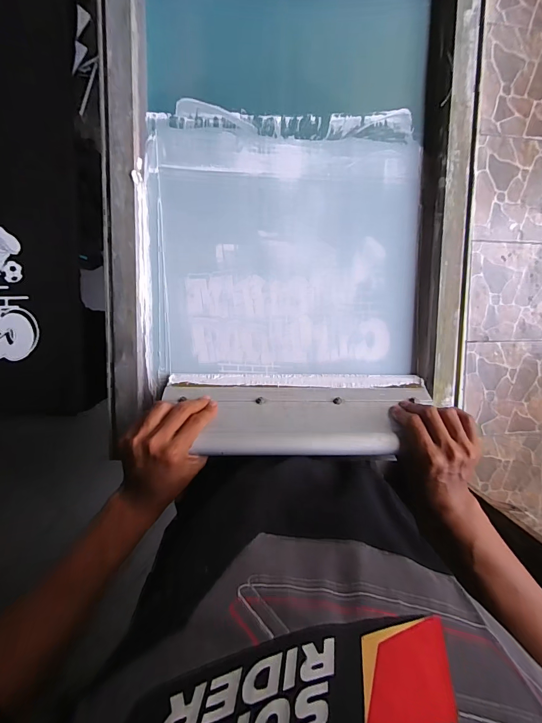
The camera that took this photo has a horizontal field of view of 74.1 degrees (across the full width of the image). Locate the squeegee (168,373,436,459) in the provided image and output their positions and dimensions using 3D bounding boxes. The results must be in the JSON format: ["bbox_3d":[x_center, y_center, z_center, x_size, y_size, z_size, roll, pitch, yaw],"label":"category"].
[{"bbox_3d":[0.039,0.067,0.459,0.332,0.128,0.032,0,131,-5],"label":"squeegee"}]

